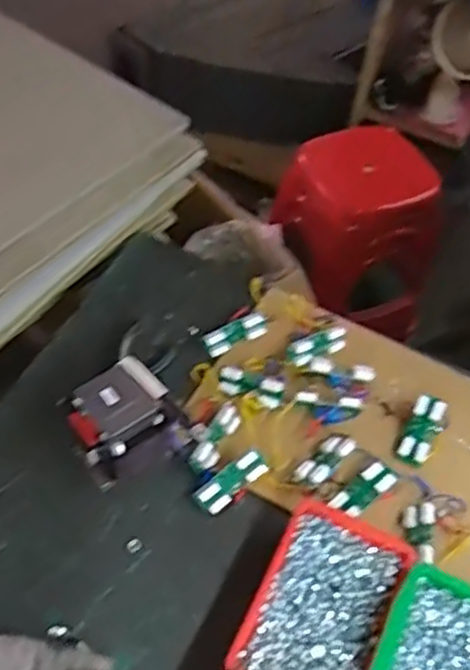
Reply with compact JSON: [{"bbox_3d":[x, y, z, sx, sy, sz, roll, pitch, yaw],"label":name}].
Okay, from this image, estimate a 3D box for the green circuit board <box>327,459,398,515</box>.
[{"bbox_3d":[0.147,0.179,0.815,0.074,0.014,0.036,-35,63,-6],"label":"green circuit board"}]

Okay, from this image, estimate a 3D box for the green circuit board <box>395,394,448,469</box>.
[{"bbox_3d":[0.228,0.117,0.864,0.038,0.015,0.087,26,75,13],"label":"green circuit board"}]

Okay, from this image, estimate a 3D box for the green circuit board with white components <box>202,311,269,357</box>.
[{"bbox_3d":[0.002,-0.001,0.932,0.088,0.036,0.007,-19,20,-16],"label":"green circuit board with white components"}]

